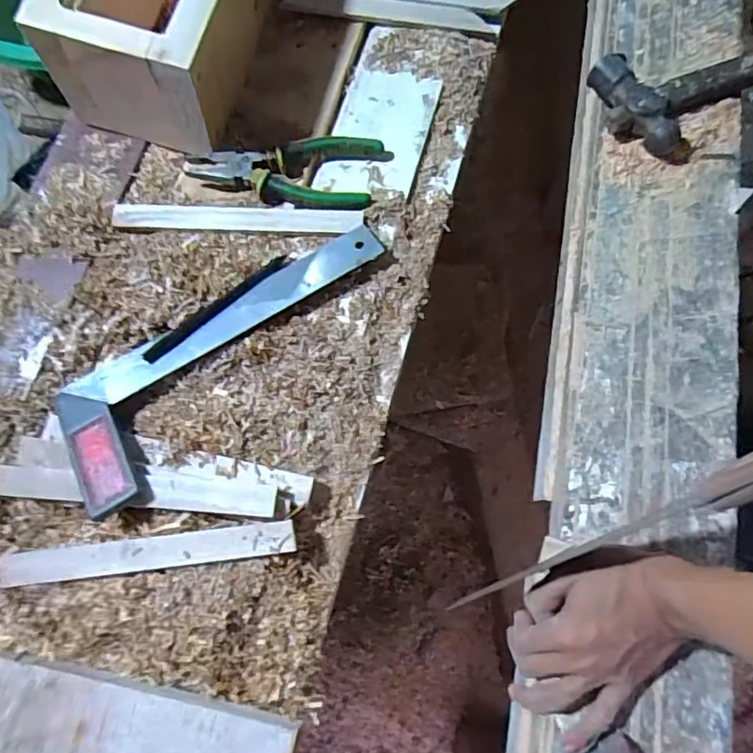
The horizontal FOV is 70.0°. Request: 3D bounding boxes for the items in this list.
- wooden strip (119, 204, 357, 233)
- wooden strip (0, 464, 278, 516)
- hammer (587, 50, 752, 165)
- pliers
[{"bbox_3d":[-0.127,-0.148,0.495,0.225,0.009,0.027,1,75,1],"label":"wooden strip"},{"bbox_3d":[-0.190,0.084,0.418,0.227,0.010,0.031,3,58,6],"label":"wooden strip"},{"bbox_3d":[0.341,-0.296,0.509,0.255,0.035,0.112,-28,76,-7],"label":"hammer"},{"bbox_3d":[-0.084,-0.194,0.499,0.180,0.014,0.077,1,75,1],"label":"pliers"}]

